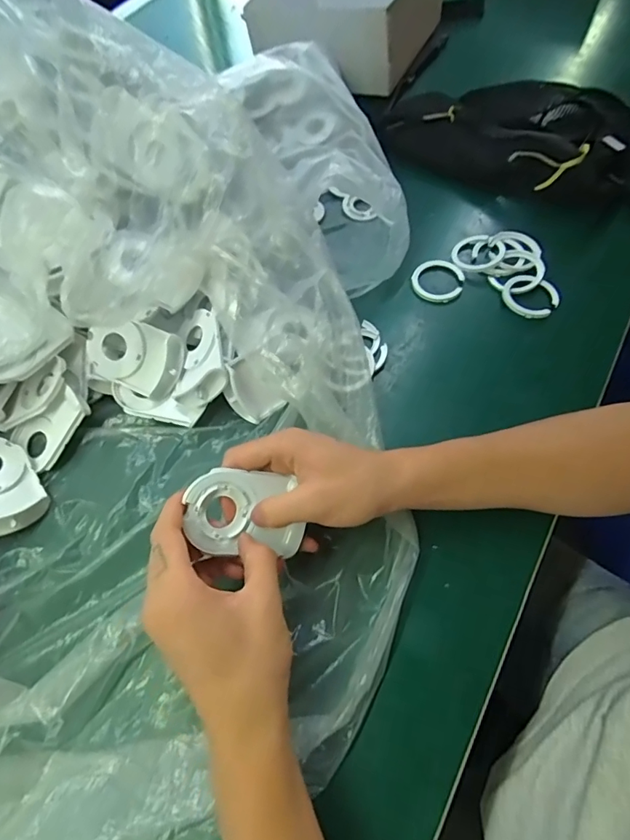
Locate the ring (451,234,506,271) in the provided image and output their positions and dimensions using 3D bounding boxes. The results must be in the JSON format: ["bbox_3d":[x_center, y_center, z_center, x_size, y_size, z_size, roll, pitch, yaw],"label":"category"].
[{"bbox_3d":[0.165,-0.169,0.484,0.050,0.006,0.048,-8,56,11],"label":"ring"}]

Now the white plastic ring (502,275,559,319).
[{"bbox_3d":[0.204,-0.117,0.456,0.050,0.010,0.048,-2,61,4],"label":"white plastic ring"}]

